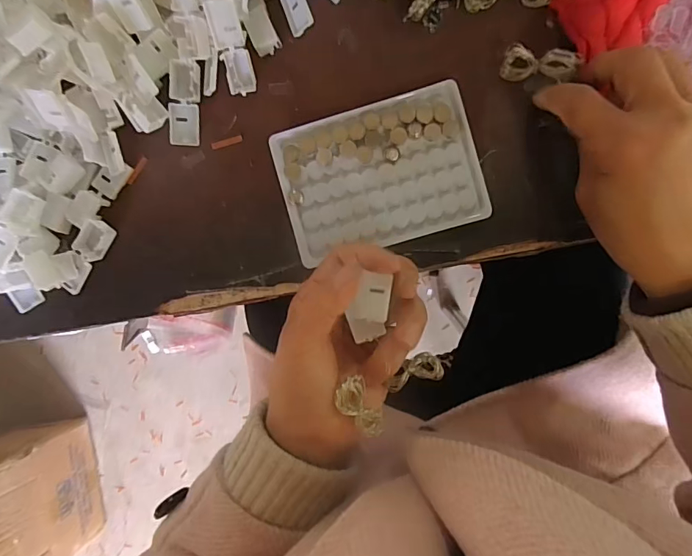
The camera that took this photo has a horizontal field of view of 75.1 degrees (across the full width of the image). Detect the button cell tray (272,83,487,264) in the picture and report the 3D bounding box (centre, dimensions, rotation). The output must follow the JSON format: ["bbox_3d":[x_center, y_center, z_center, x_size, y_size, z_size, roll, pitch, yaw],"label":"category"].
[{"bbox_3d":[0.022,-0.069,0.302,0.128,0.009,0.093,-16,91,5],"label":"button cell tray"}]

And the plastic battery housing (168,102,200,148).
[{"bbox_3d":[-0.112,-0.106,0.313,0.021,0.004,0.028,3,102,-9],"label":"plastic battery housing"}]

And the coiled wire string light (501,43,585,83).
[{"bbox_3d":[0.123,-0.135,0.285,0.045,0.016,0.018,18,91,30],"label":"coiled wire string light"}]

